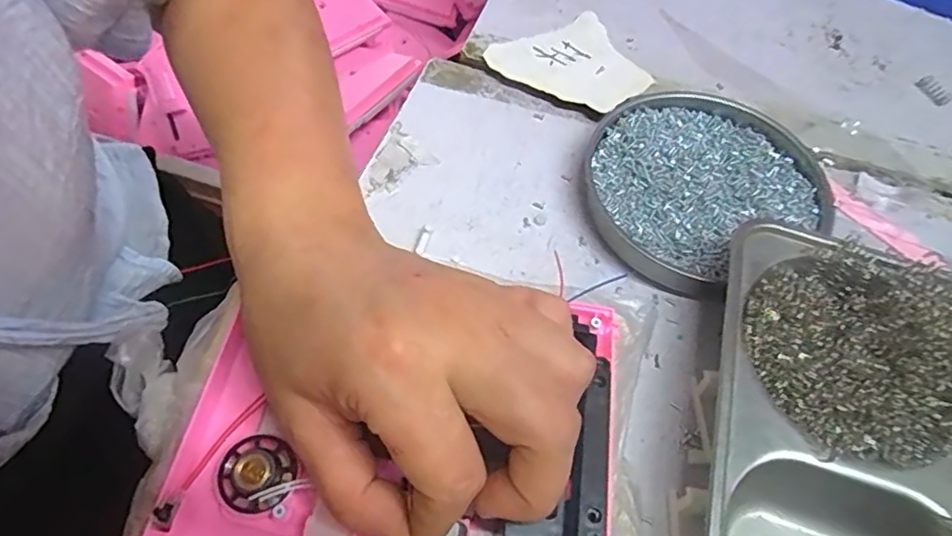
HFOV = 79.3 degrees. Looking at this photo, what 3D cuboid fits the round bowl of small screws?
[{"bbox_3d":[0.129,-0.052,0.340,0.132,0.019,0.121,1,58,-2],"label":"round bowl of small screws"}]

